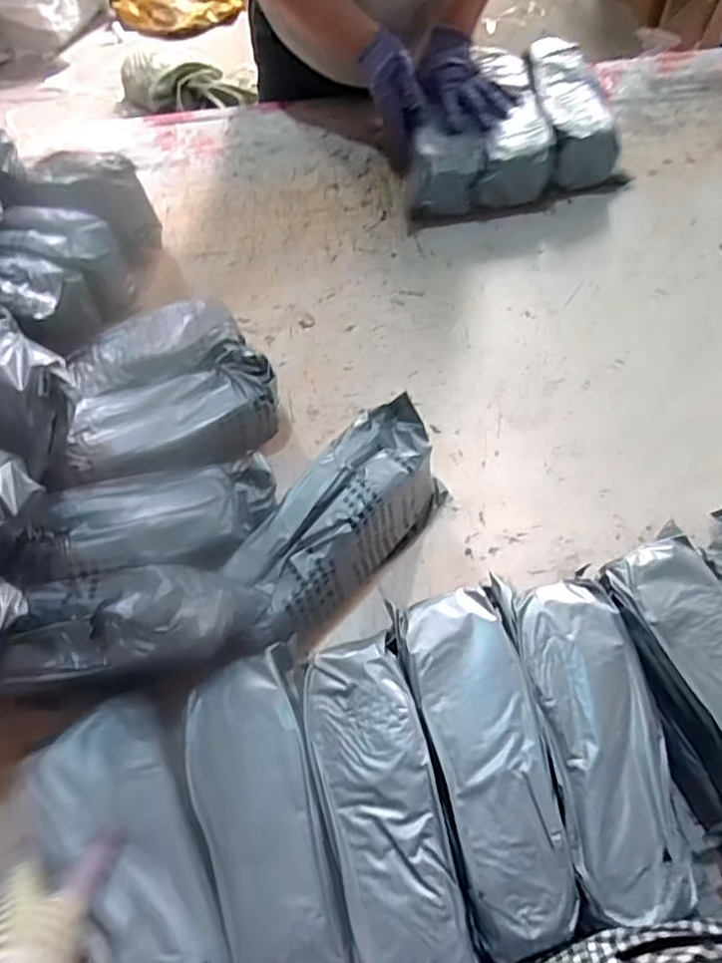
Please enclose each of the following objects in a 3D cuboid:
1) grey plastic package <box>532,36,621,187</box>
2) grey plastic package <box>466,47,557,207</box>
[{"bbox_3d":[0.301,-0.550,0.919,0.099,0.087,0.269,-9,62,-3],"label":"grey plastic package"},{"bbox_3d":[0.208,-0.528,0.915,0.106,0.093,0.268,-4,62,-1],"label":"grey plastic package"}]

